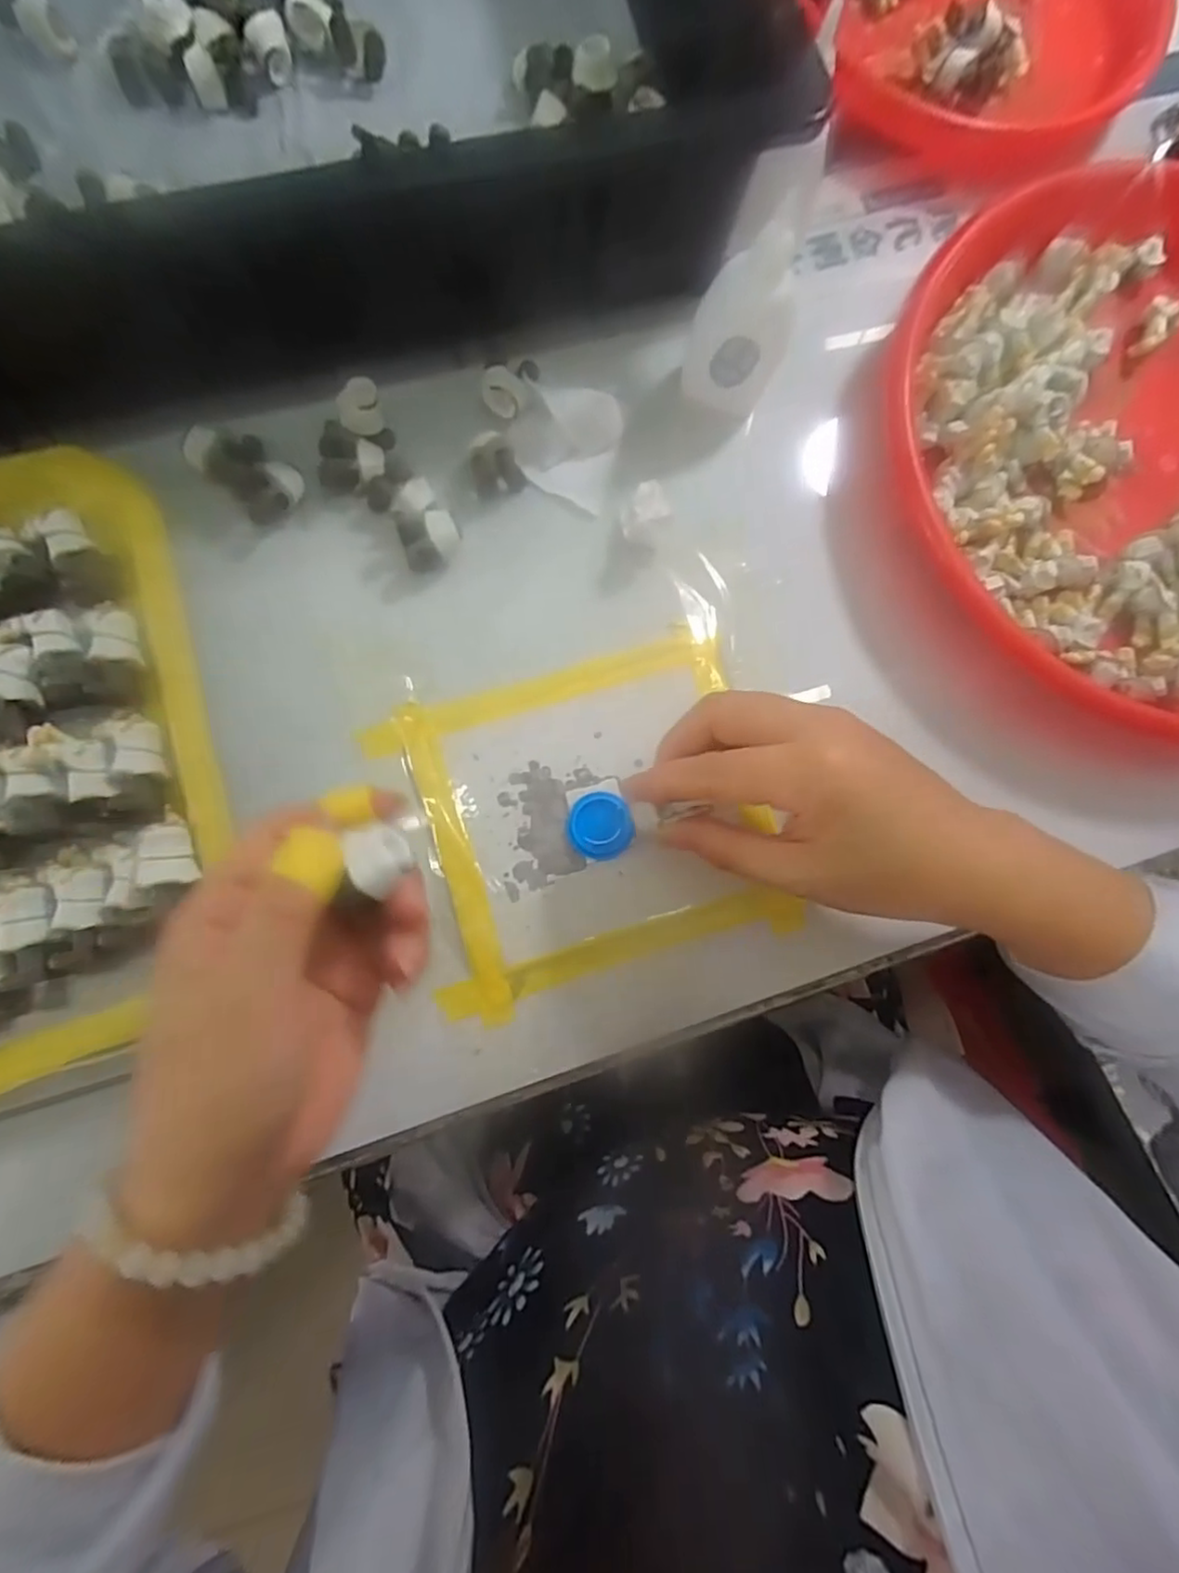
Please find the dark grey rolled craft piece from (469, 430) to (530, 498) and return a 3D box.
[{"bbox_3d":[-0.045,-0.151,0.308,0.024,0.014,0.023,-22,85,-7],"label":"dark grey rolled craft piece"}]

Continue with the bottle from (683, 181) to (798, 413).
[{"bbox_3d":[0.068,-0.200,0.289,0.038,0.080,0.033,0,83,-4],"label":"bottle"}]

